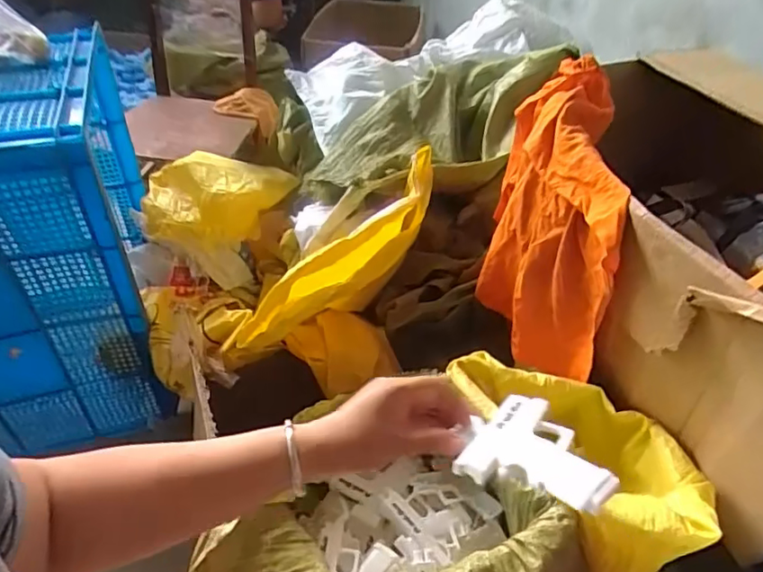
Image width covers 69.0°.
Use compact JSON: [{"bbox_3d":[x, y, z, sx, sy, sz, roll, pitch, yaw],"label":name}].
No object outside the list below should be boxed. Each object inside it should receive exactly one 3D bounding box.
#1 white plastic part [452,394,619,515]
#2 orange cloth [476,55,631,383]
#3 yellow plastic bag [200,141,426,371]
[{"bbox_3d":[0.108,0.133,0.454,0.106,0.030,0.150,-1,17,-6],"label":"white plastic part"},{"bbox_3d":[0.277,-0.090,0.938,0.152,0.423,0.364,3,40,-1],"label":"orange cloth"},{"bbox_3d":[-0.102,-0.042,1.044,0.553,0.121,0.185,-37,48,2],"label":"yellow plastic bag"}]

